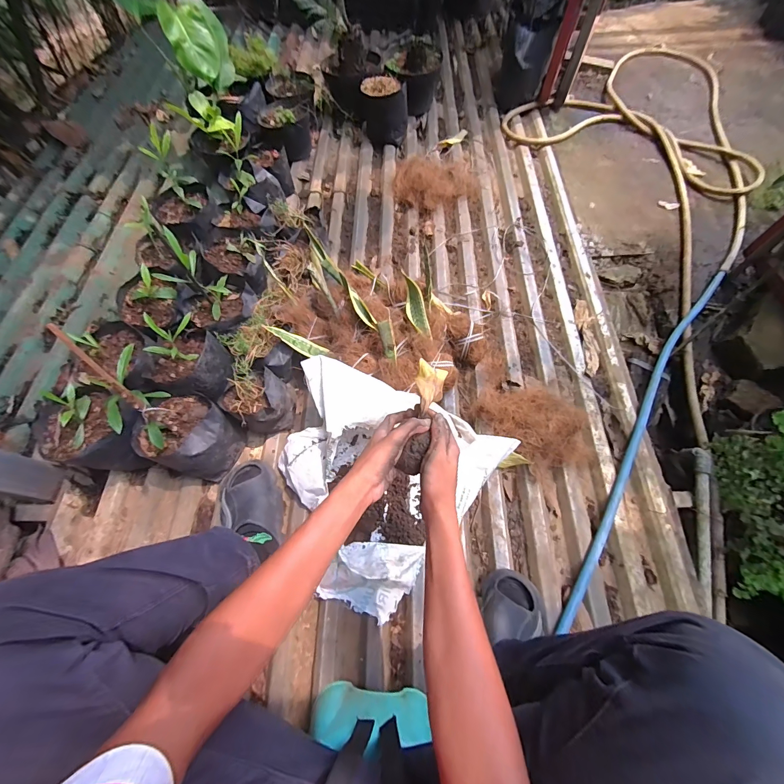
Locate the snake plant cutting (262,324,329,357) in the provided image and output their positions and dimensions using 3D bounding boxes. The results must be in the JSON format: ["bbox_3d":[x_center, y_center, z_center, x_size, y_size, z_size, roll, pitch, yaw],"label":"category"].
[{"bbox_3d":[-0.217,-0.115,0.794,0.146,0.017,0.040,24,64,-23],"label":"snake plant cutting"}]

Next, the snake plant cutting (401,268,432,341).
[{"bbox_3d":[0.056,-0.197,0.799,0.041,0.038,0.156,-19,98,-10],"label":"snake plant cutting"}]

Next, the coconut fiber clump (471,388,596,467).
[{"bbox_3d":[0.324,0.068,0.782,0.252,0.056,0.198,-5,63,-6],"label":"coconut fiber clump"}]

